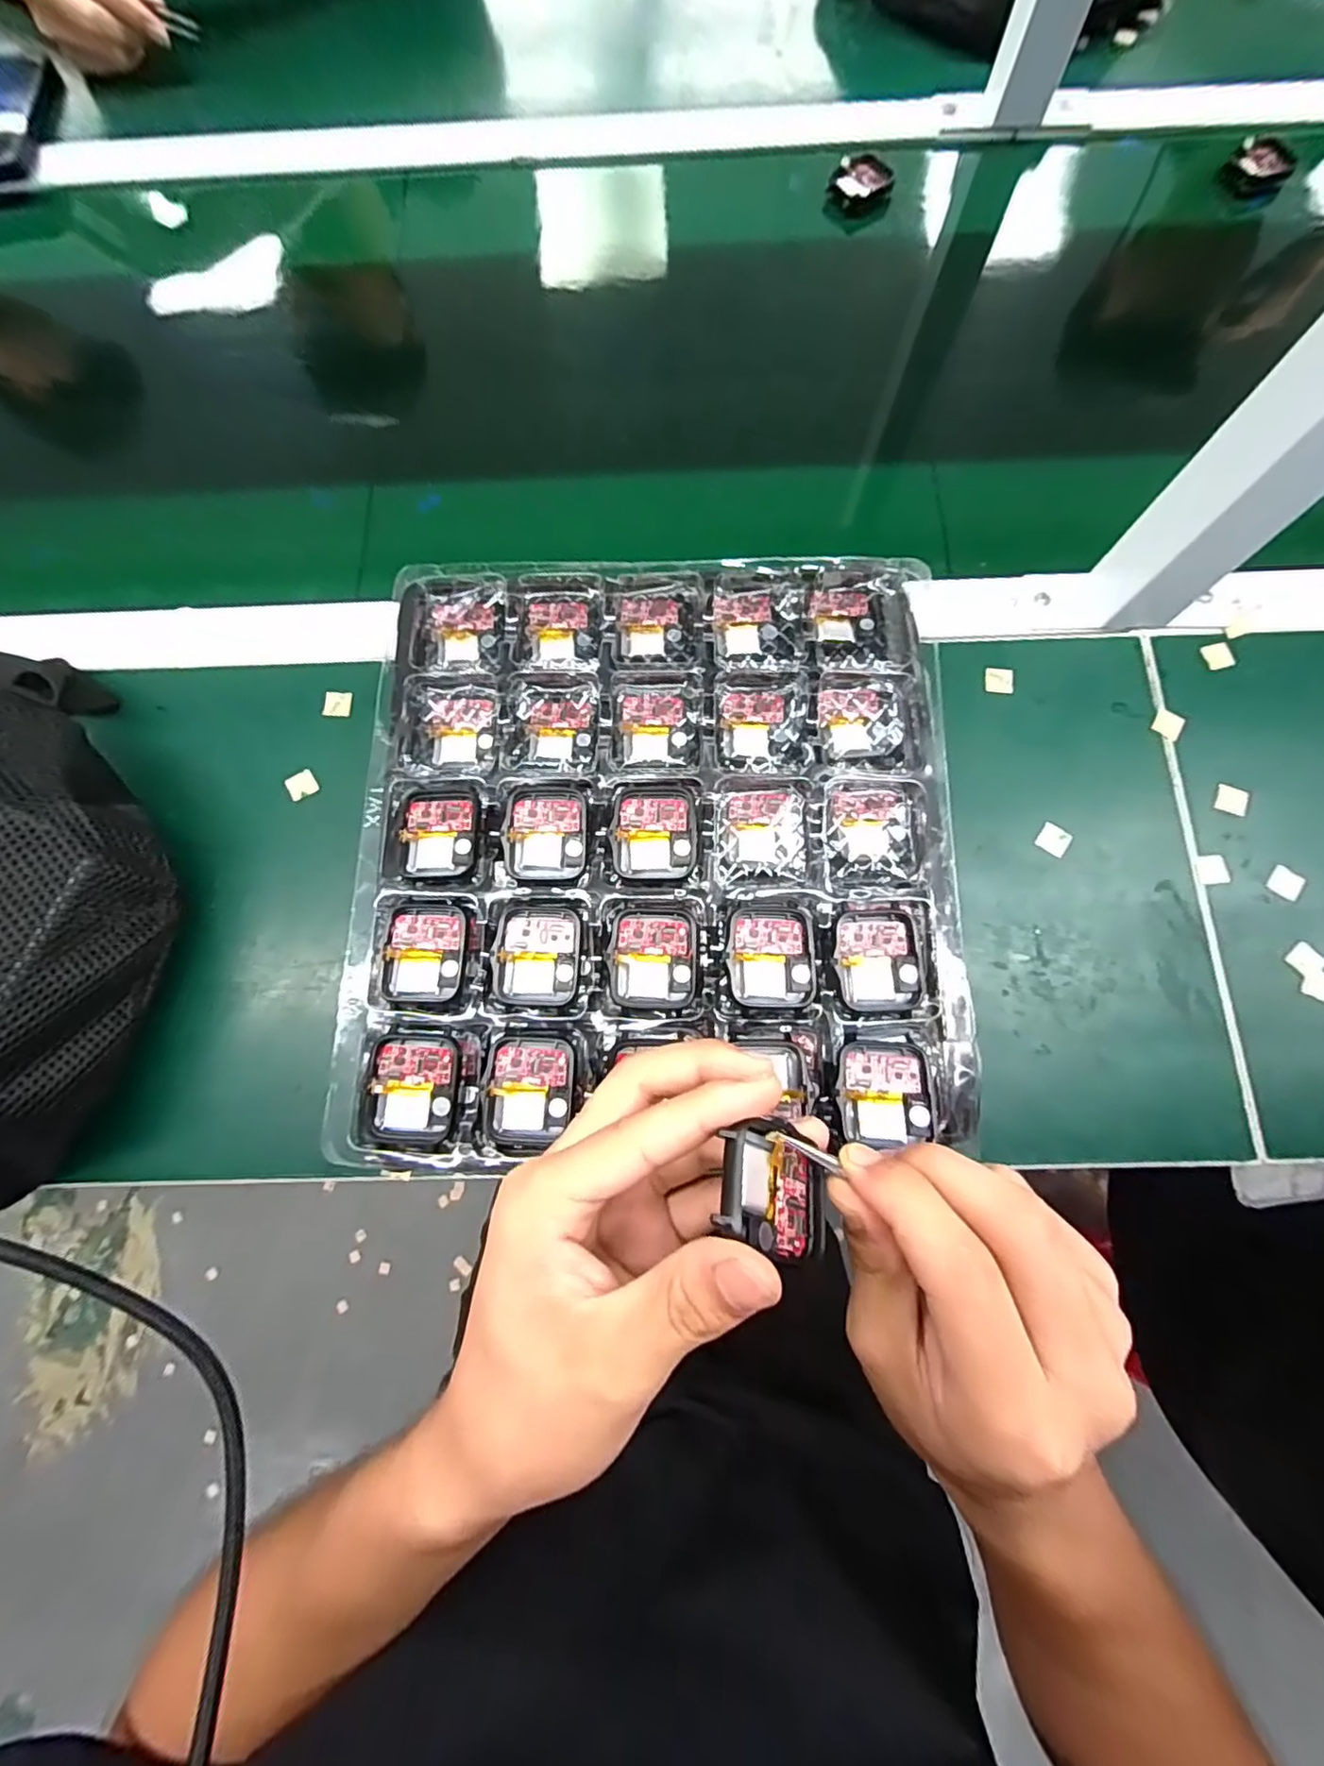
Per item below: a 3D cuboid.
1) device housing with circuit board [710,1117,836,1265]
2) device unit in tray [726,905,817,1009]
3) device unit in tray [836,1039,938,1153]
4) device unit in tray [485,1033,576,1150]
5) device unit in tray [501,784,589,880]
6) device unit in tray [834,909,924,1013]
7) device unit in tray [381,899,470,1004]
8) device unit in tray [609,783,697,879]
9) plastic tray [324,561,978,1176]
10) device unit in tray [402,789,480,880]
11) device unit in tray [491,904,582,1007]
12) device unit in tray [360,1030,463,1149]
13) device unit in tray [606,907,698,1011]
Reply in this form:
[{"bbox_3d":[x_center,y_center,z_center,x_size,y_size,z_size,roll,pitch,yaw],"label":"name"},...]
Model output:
[{"bbox_3d":[0.035,0.094,0.187,0.049,0.008,0.034,39,46,-29],"label":"device housing with circuit board"},{"bbox_3d":[0.047,0.031,0.263,0.036,0.008,0.043,0,77,1],"label":"device unit in tray"},{"bbox_3d":[0.091,0.085,0.247,0.036,0.011,0.038,7,77,3],"label":"device unit in tray"},{"bbox_3d":[-0.055,0.087,0.255,0.035,0.004,0.045,2,77,2],"label":"device unit in tray"},{"bbox_3d":[-0.053,-0.024,0.280,0.037,0.005,0.043,1,77,1],"label":"device unit in tray"},{"bbox_3d":[0.093,0.033,0.261,0.036,0.009,0.043,-2,77,1],"label":"device unit in tray"},{"bbox_3d":[-0.104,0.030,0.269,0.035,0.004,0.044,1,77,1],"label":"device unit in tray"},{"bbox_3d":[-0.003,-0.024,0.279,0.037,0.010,0.043,0,77,1],"label":"device unit in tray"},{"bbox_3d":[-0.003,-0.024,0.283,0.263,0.017,0.274,-1,76,1],"label":"plastic tray"},{"bbox_3d":[-0.102,-0.024,0.280,0.035,0.004,0.042,-1,77,1],"label":"device unit in tray"},{"bbox_3d":[-0.054,0.031,0.267,0.036,0.004,0.043,4,77,2],"label":"device unit in tray"},{"bbox_3d":[-0.104,0.086,0.253,0.037,0.005,0.045,6,77,3],"label":"device unit in tray"},{"bbox_3d":[-0.004,0.033,0.265,0.037,0.008,0.042,3,77,2],"label":"device unit in tray"}]

